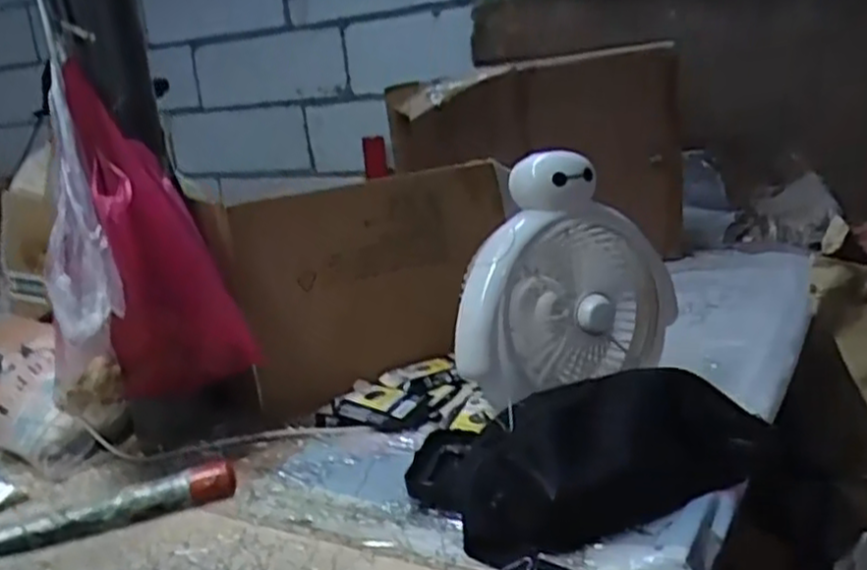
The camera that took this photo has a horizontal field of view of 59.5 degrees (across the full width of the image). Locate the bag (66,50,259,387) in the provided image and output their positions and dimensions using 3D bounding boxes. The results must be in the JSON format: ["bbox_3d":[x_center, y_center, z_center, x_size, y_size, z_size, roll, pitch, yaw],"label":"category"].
[{"bbox_3d":[-0.278,-0.042,0.776,0.132,0.306,0.096,-13,18,-25],"label":"bag"}]

